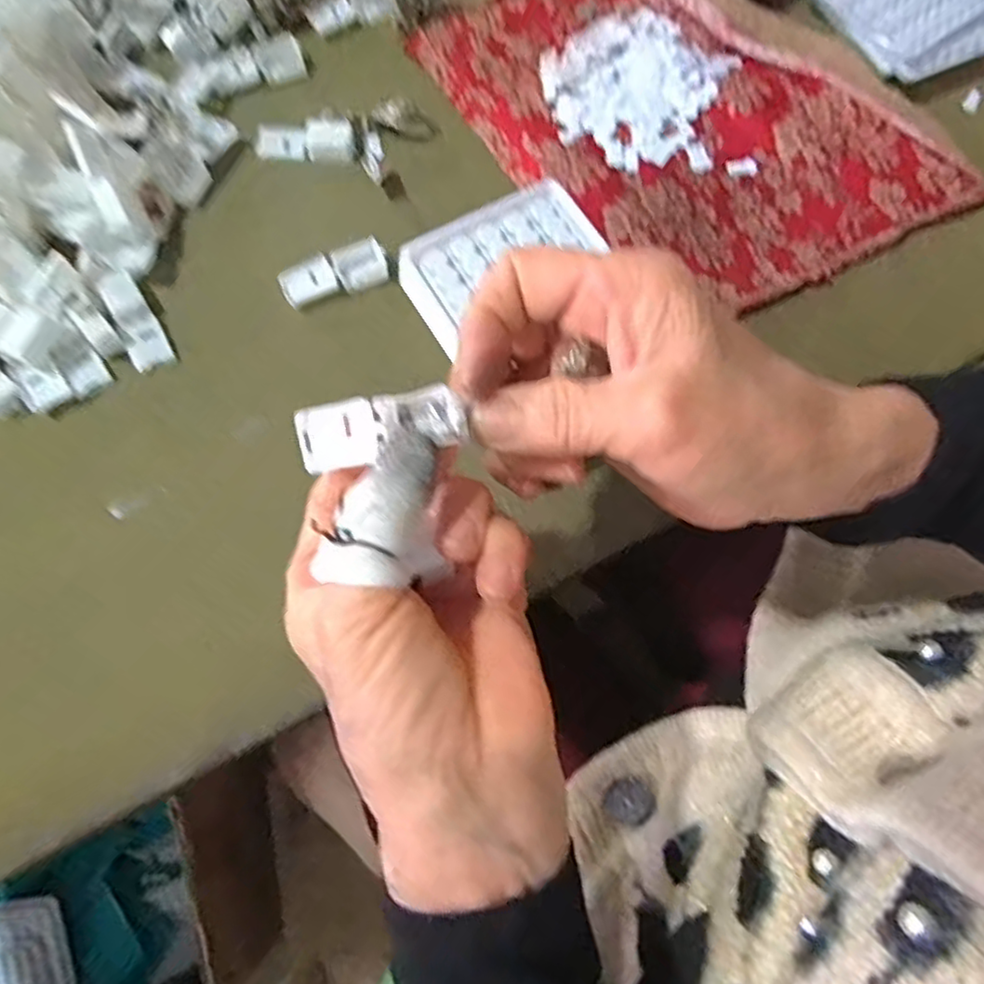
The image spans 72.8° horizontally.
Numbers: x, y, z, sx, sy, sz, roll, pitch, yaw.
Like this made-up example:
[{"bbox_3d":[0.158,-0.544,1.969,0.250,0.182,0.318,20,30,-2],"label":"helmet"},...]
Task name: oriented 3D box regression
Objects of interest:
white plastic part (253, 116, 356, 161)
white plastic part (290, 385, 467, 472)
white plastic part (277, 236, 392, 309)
[{"bbox_3d":[-0.108,-0.204,0.385,0.057,0.013,0.021,5,71,0],"label":"white plastic part"},{"bbox_3d":[-0.036,-0.021,0.211,0.054,0.010,0.021,-9,93,22],"label":"white plastic part"},{"bbox_3d":[-0.084,-0.117,0.358,0.056,0.013,0.023,-21,73,-9],"label":"white plastic part"}]

